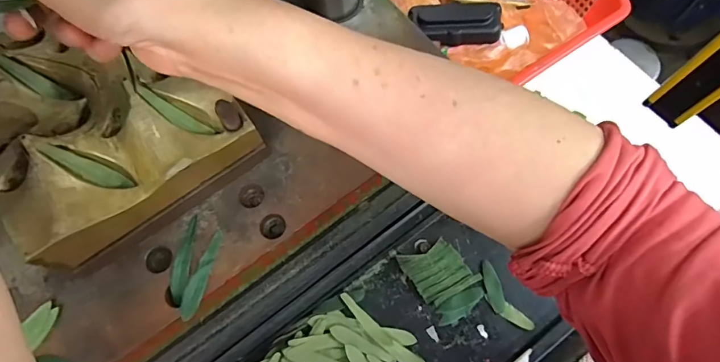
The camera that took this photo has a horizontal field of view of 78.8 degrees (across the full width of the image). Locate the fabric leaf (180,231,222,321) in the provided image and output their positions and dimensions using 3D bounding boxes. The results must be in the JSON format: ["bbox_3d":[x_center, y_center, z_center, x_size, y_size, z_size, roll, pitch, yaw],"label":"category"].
[{"bbox_3d":[-0.119,0.071,0.332,0.014,0.007,0.066,18,72,8],"label":"fabric leaf"}]

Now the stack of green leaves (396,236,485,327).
[{"bbox_3d":[0.086,0.101,0.452,0.055,0.019,0.082,-32,72,-9],"label":"stack of green leaves"}]

